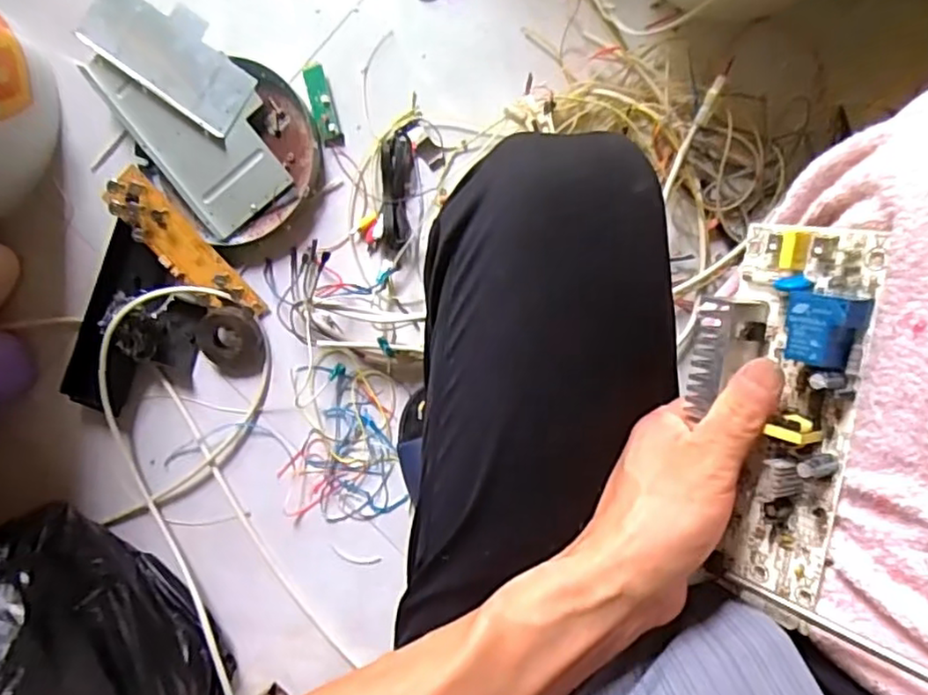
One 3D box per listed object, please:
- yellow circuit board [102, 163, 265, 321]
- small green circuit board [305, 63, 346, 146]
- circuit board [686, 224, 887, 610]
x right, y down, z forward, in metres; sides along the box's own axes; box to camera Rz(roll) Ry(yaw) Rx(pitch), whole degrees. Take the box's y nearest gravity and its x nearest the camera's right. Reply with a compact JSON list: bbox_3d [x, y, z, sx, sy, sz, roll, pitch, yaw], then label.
[{"bbox_3d":[-0.304,-0.104,0.715,0.201,0.021,0.057,43,96,-11],"label":"yellow circuit board"},{"bbox_3d":[-0.154,-0.264,0.709,0.024,0.009,0.090,-18,90,7],"label":"small green circuit board"},{"bbox_3d":[0.151,0.035,0.320,0.073,0.035,0.180,19,110,45],"label":"circuit board"}]

